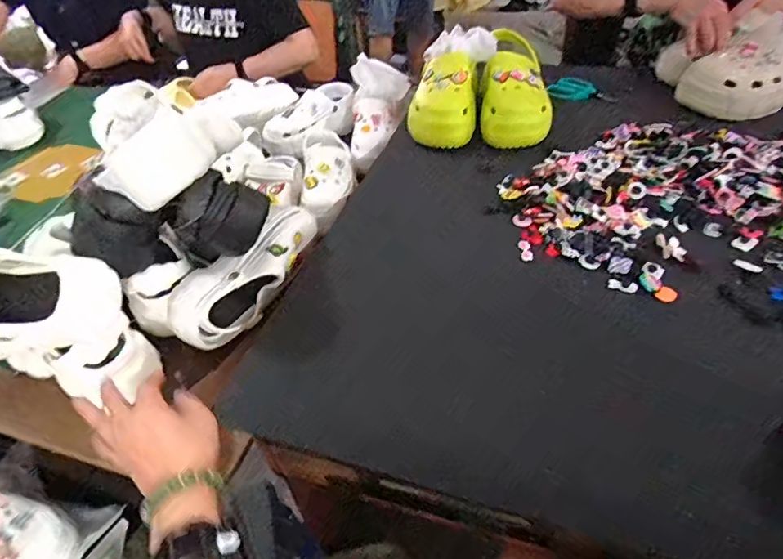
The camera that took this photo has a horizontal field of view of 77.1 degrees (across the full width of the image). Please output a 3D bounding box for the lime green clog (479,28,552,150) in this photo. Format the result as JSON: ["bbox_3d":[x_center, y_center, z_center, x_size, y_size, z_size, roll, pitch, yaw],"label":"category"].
[{"bbox_3d":[0.223,-0.357,0.898,0.120,0.112,0.259,1,43,7],"label":"lime green clog"}]

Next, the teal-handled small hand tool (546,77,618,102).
[{"bbox_3d":[0.382,-0.375,0.984,0.028,0.038,0.152,-30,48,-24],"label":"teal-handled small hand tool"}]

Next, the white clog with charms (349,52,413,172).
[{"bbox_3d":[-0.041,-0.350,1.027,0.117,0.115,0.256,6,68,12],"label":"white clog with charms"}]

